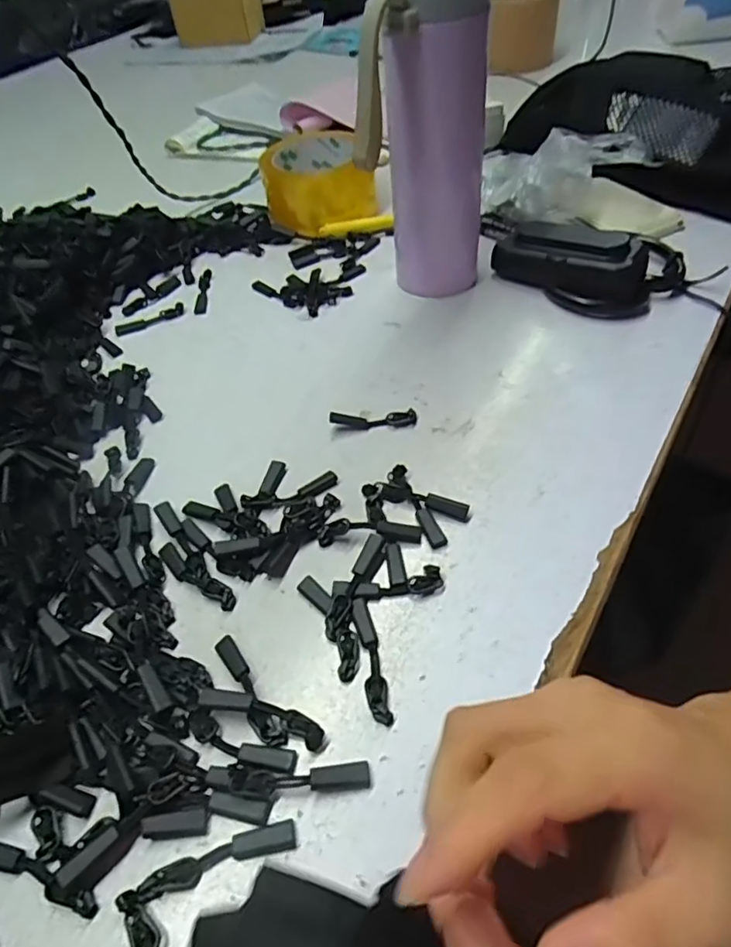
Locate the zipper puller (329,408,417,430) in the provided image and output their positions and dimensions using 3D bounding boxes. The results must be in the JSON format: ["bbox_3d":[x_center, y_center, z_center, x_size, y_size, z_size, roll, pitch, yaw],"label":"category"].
[{"bbox_3d":[0.005,-0.035,0.360,0.053,0.010,0.010,-3,49,5],"label":"zipper puller"}]

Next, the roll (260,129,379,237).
[{"bbox_3d":[-0.042,-0.271,0.537,0.101,0.056,0.096,-3,49,4],"label":"roll"}]

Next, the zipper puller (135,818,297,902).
[{"bbox_3d":[-0.055,0.145,0.217,0.058,0.005,0.009,-16,49,-7],"label":"zipper puller"}]

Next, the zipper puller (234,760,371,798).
[{"bbox_3d":[-0.026,0.123,0.231,0.054,0.009,0.011,-5,49,2],"label":"zipper puller"}]

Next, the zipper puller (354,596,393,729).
[{"bbox_3d":[0.002,0.084,0.263,0.010,0.005,0.058,-11,49,-3],"label":"zipper puller"}]

